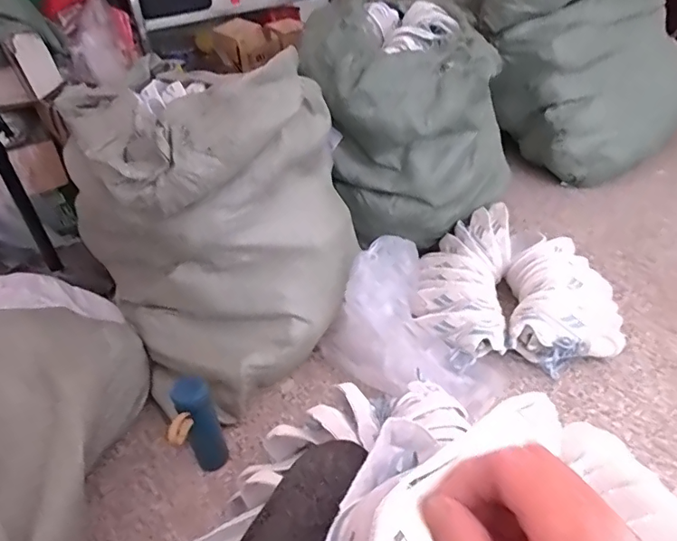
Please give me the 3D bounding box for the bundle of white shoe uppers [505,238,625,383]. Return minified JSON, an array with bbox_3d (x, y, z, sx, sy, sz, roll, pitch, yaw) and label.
[{"bbox_3d":[0.539,0.066,1.233,0.248,0.143,0.362,4,37,13],"label":"bundle of white shoe uppers"}]

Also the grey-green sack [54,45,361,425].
[{"bbox_3d":[-0.261,-0.103,1.131,0.491,0.610,0.496,-22,39,-21],"label":"grey-green sack"}]

